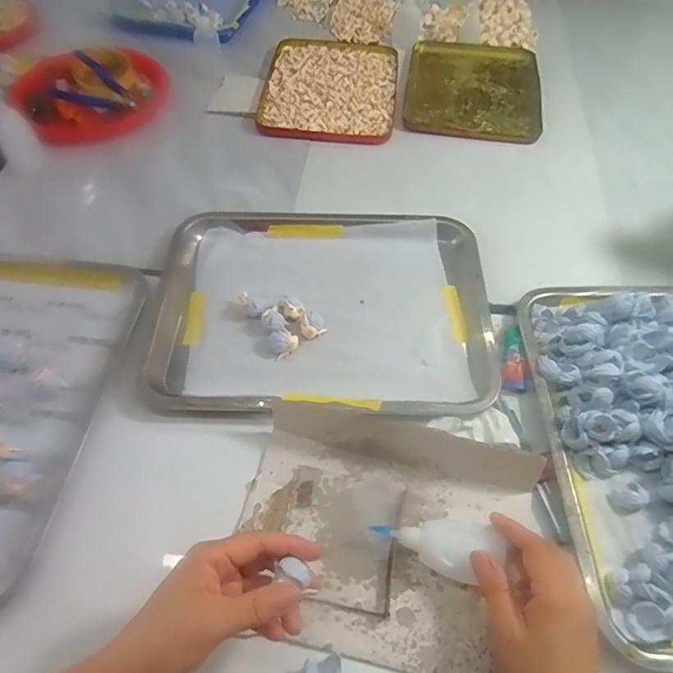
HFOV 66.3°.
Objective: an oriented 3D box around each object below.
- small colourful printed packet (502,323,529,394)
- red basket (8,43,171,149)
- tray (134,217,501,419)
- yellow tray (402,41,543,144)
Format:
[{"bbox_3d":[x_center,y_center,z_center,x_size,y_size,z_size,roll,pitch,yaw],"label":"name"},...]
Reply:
[{"bbox_3d":[0.182,0.022,0.525,0.024,0.011,0.072,7,56,5],"label":"small colourful printed packet"},{"bbox_3d":[-0.360,-0.369,0.773,0.219,0.034,0.218,0,55,0],"label":"red basket"},{"bbox_3d":[-0.014,-0.038,0.561,0.346,0.031,0.265,1,55,1],"label":"tray"},{"bbox_3d":[0.214,-0.388,0.807,0.201,0.015,0.258,8,56,6],"label":"yellow tray"}]

